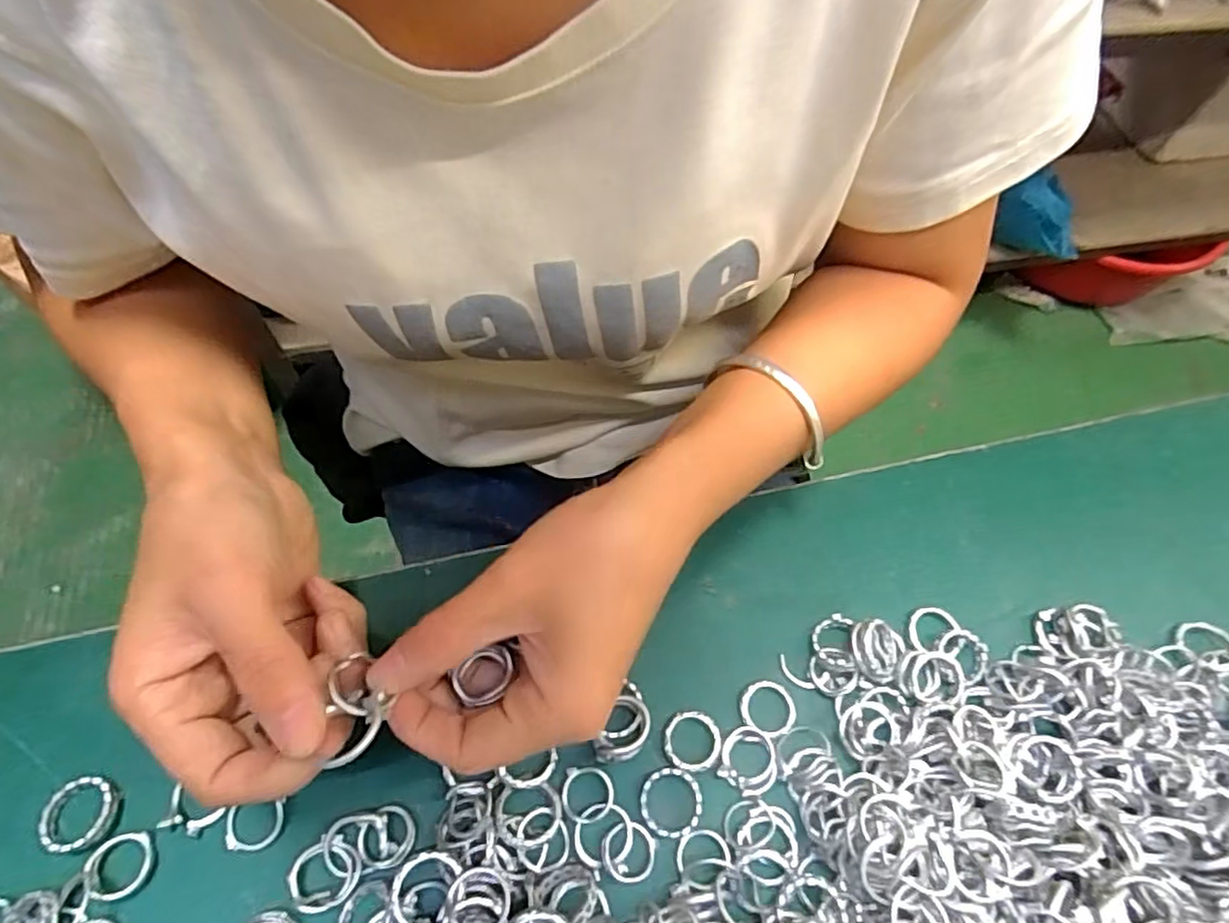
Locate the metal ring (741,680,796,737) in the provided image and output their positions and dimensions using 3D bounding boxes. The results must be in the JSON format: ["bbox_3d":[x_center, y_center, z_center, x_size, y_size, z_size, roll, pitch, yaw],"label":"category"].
[{"bbox_3d":[0.064,0.102,0.269,0.022,0.004,0.022,2,61,-3],"label":"metal ring"}]

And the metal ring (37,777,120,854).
[{"bbox_3d":[-0.191,0.125,0.231,0.024,0.004,0.023,2,61,-3],"label":"metal ring"}]

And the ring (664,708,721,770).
[{"bbox_3d":[0.031,0.111,0.259,0.023,0.006,0.023,2,61,-3],"label":"ring"}]

